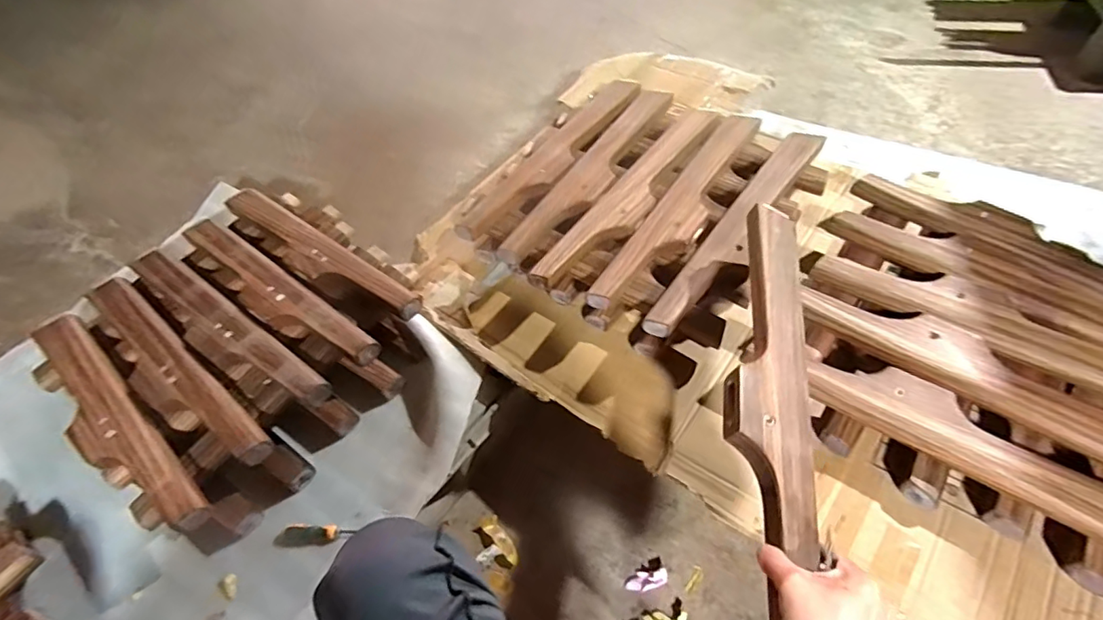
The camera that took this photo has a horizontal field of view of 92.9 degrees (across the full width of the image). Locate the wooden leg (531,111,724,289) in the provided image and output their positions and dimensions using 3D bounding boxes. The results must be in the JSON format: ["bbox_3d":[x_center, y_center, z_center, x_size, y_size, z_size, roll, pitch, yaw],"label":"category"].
[{"bbox_3d":[0.162,-0.219,0.993,0.098,0.040,0.554,28,60,24],"label":"wooden leg"}]

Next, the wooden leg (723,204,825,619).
[{"bbox_3d":[0.267,0.059,0.641,0.094,0.033,0.526,8,54,11],"label":"wooden leg"}]

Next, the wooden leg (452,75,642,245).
[{"bbox_3d":[0.017,-0.329,1.091,0.106,0.036,0.556,24,58,22],"label":"wooden leg"}]

